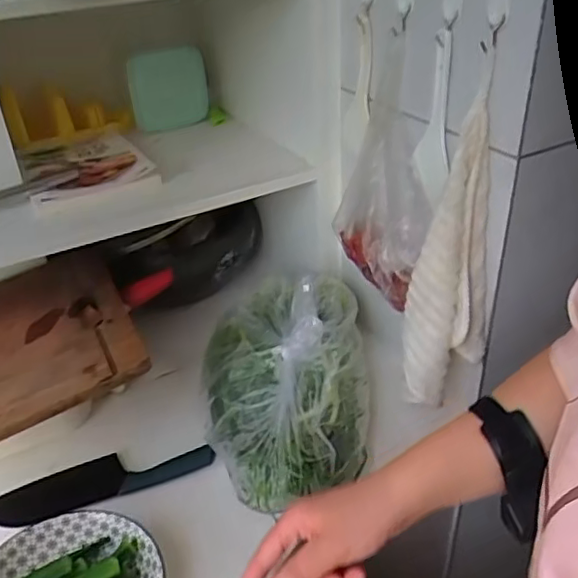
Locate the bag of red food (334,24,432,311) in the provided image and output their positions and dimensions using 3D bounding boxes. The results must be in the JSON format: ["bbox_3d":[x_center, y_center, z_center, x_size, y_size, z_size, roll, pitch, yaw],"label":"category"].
[{"bbox_3d":[0.125,-0.144,0.795,0.077,0.303,0.157,-10,34,-11],"label":"bag of red food"}]

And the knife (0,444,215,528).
[{"bbox_3d":[-0.235,0.236,0.772,0.272,0.011,0.070,-14,35,-16],"label":"knife"}]

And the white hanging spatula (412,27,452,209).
[{"bbox_3d":[0.166,-0.193,0.698,0.026,0.182,0.040,-13,35,-15],"label":"white hanging spatula"}]

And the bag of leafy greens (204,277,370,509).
[{"bbox_3d":[-0.006,0.098,0.815,0.213,0.119,0.369,-4,33,-1],"label":"bag of leafy greens"}]

